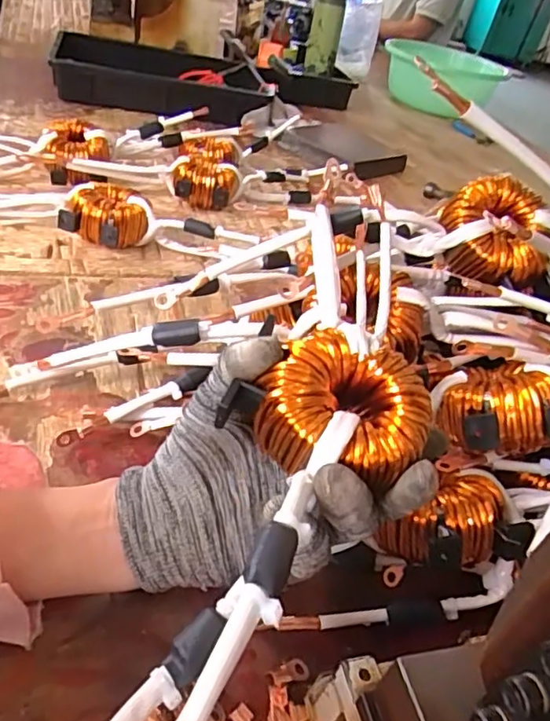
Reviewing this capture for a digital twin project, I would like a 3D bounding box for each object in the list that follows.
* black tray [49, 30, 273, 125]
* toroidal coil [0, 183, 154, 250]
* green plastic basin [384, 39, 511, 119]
[{"bbox_3d":[-0.202,-0.509,1.051,0.372,0.050,0.286,7,37,-11],"label":"black tray"},{"bbox_3d":[-0.242,-0.160,0.608,0.231,0.044,0.072,13,37,-3],"label":"toroidal coil"},{"bbox_3d":[0.411,-0.692,1.428,0.231,0.124,0.210,-24,49,-31],"label":"green plastic basin"}]

